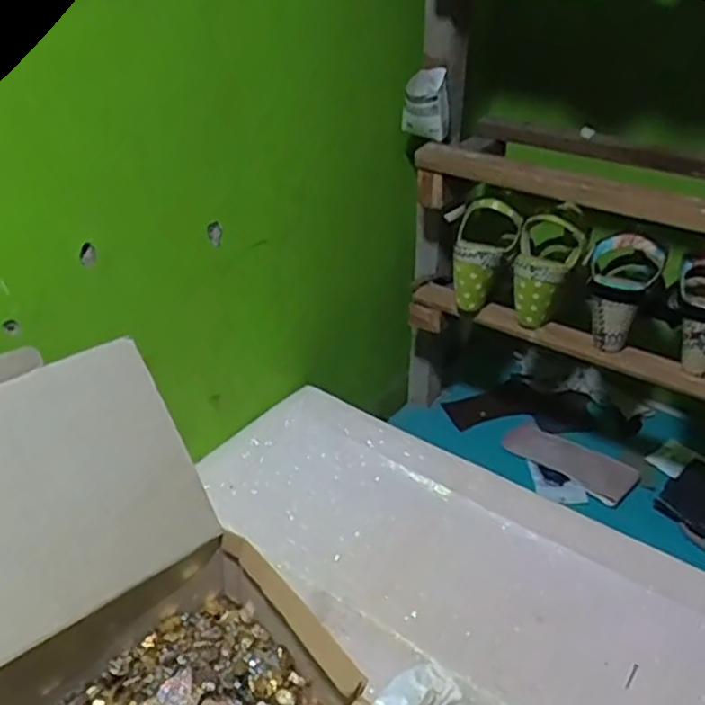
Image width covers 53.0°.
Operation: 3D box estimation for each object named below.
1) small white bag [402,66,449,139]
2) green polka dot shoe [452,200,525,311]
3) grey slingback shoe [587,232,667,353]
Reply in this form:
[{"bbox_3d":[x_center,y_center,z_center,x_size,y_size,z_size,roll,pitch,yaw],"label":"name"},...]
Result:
[{"bbox_3d":[0.091,-0.303,0.861,0.056,0.079,0.035,4,33,4],"label":"small white bag"},{"bbox_3d":[0.167,-0.123,0.897,0.077,0.136,0.068,12,34,15],"label":"green polka dot shoe"},{"bbox_3d":[0.314,-0.076,0.826,0.081,0.137,0.082,14,35,19],"label":"grey slingback shoe"}]

